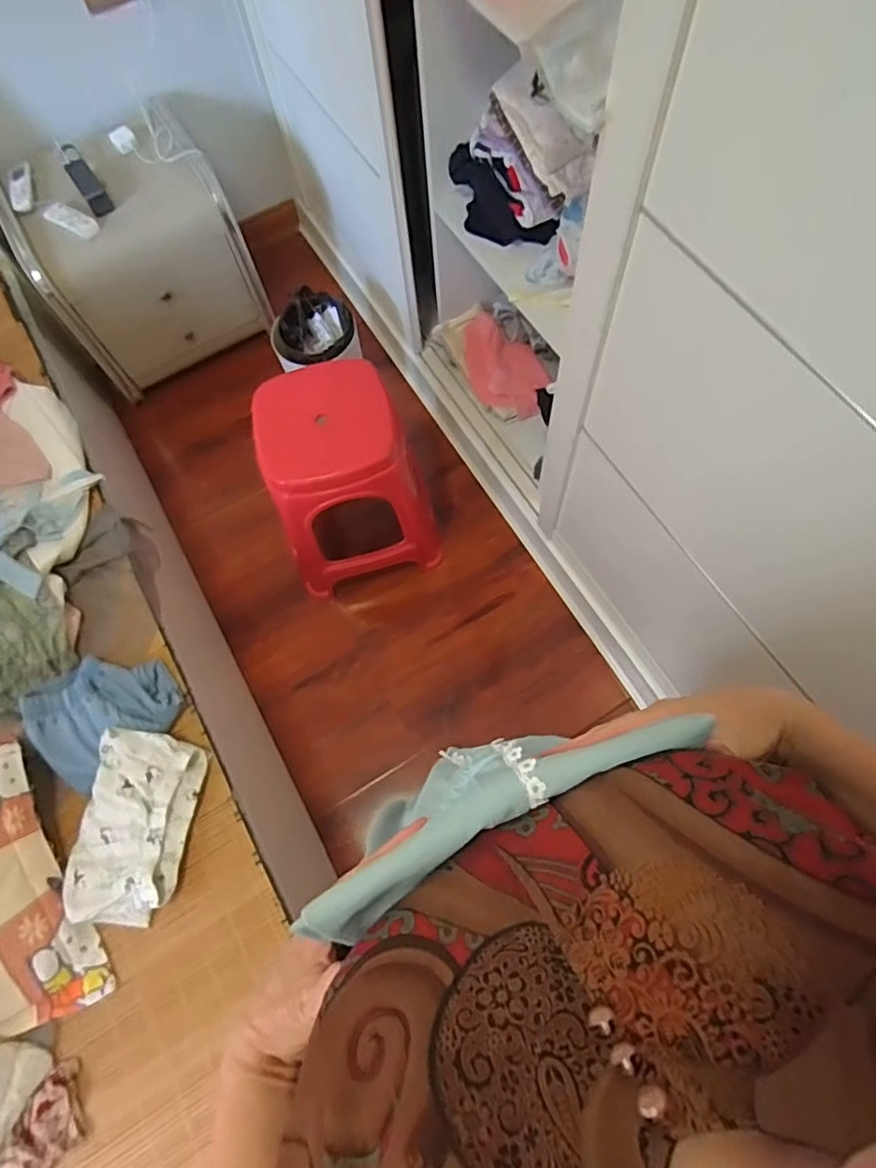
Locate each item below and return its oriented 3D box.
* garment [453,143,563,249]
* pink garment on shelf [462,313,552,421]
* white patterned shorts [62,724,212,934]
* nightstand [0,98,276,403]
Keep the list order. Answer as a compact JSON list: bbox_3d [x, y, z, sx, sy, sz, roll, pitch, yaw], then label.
[{"bbox_3d":[0.104,-0.732,1.165,0.069,0.084,0.282,-36,73,-13],"label":"garment"},{"bbox_3d":[0.164,-0.541,1.475,0.241,0.090,0.184,26,71,9],"label":"pink garment on shelf"},{"bbox_3d":[-0.457,0.364,0.890,0.164,0.075,0.264,8,69,3],"label":"white patterned shorts"},{"bbox_3d":[-0.749,-0.829,1.501,0.463,0.403,0.402,-29,72,-11],"label":"nightstand"}]

